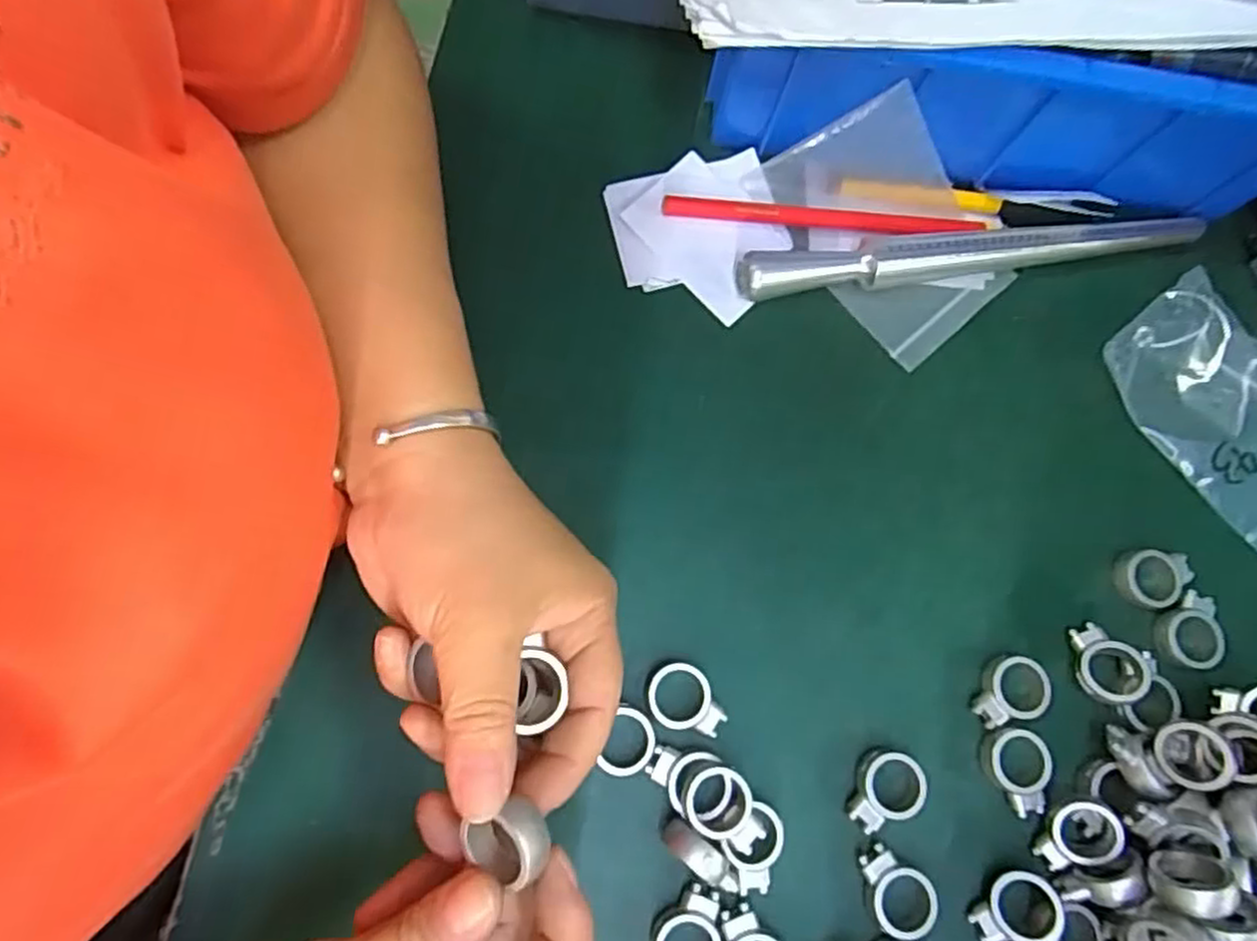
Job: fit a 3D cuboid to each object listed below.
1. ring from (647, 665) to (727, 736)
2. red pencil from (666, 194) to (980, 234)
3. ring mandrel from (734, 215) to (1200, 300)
[{"bbox_3d":[0.023,0.094,0.290,0.026,0.006,0.033,-39,78,-12],"label":"ring"},{"bbox_3d":[0.092,-0.122,0.344,0.148,0.012,0.012,4,73,0],"label":"red pencil"},{"bbox_3d":[0.165,-0.105,0.345,0.229,0.025,0.019,-10,74,-5],"label":"ring mandrel"}]

